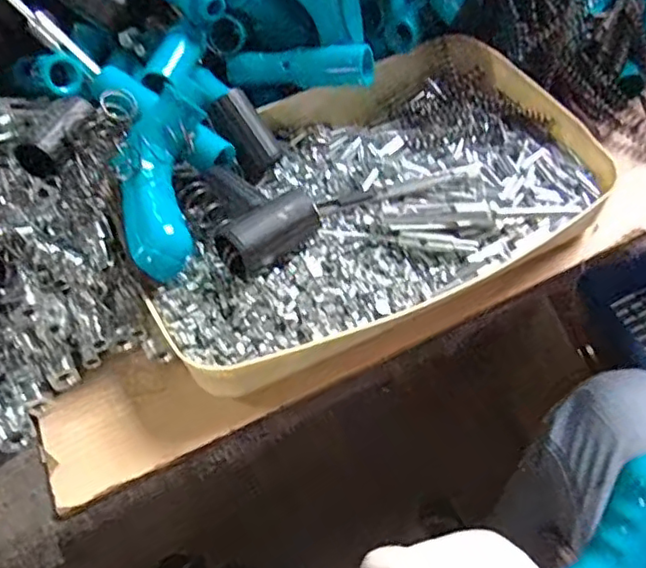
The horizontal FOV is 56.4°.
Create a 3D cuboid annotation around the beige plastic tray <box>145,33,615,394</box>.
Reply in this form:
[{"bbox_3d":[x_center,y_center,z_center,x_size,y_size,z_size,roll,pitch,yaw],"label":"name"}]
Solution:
[{"bbox_3d":[0.025,-0.068,0.452,0.335,0.062,0.245,-28,56,-15],"label":"beige plastic tray"}]

